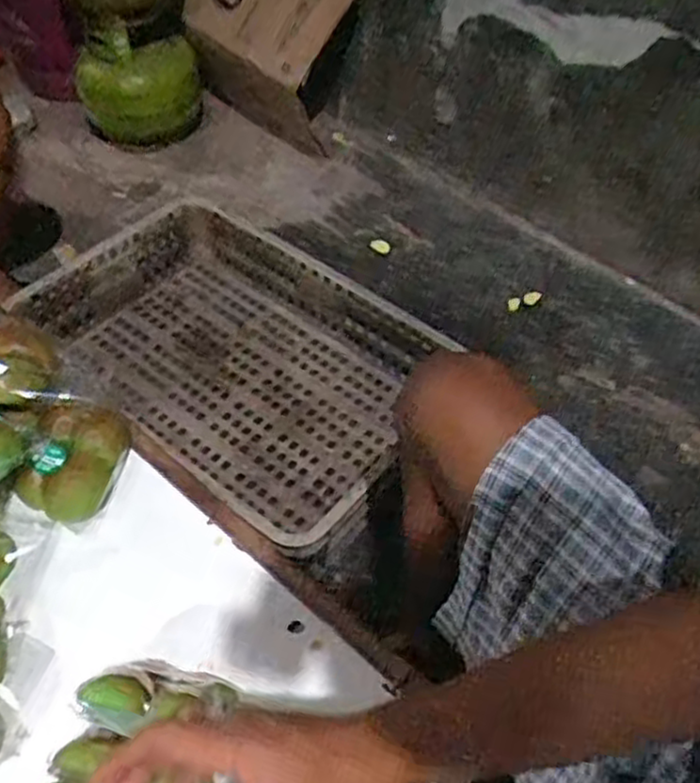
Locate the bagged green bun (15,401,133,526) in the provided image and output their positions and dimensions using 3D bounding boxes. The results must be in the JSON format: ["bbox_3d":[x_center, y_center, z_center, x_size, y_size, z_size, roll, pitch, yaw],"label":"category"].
[{"bbox_3d":[-0.274,0.067,0.742,0.081,0.060,0.118,18,51,11],"label":"bagged green bun"}]

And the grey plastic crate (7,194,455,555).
[{"bbox_3d":[-0.185,-0.057,1.155,0.633,0.155,0.415,33,55,21],"label":"grey plastic crate"}]

